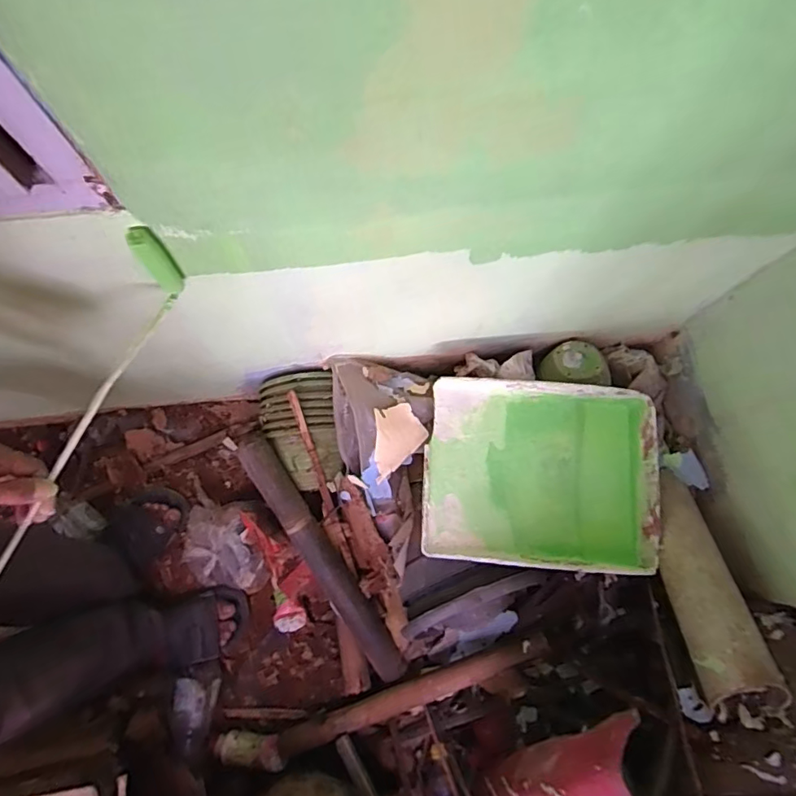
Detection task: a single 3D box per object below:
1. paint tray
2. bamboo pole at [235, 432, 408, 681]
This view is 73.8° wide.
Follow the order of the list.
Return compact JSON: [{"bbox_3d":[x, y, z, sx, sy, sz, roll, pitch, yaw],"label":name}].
[{"bbox_3d":[0.219,0.117,0.827,0.355,0.061,0.280,5,76,0],"label":"paint tray"},{"bbox_3d":[-0.131,0.274,0.902,0.056,0.055,0.479,-32,92,-9],"label":"bamboo pole"}]

